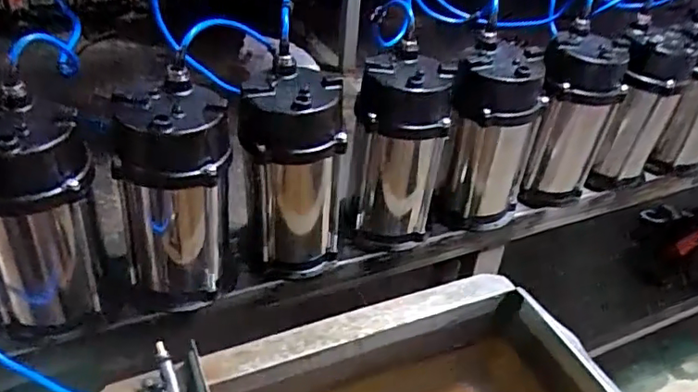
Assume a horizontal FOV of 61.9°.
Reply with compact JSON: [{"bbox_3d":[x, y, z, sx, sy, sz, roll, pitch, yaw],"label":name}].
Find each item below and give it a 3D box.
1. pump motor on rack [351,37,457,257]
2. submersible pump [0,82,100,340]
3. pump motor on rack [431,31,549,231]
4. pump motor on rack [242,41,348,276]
[{"bbox_3d":[0.067,-0.060,0.800,0.115,0.252,0.117,10,37,6],"label":"pump motor on rack"},{"bbox_3d":[-0.330,0.030,0.625,0.123,0.248,0.095,-15,42,-26],"label":"submersible pump"},{"bbox_3d":[0.195,-0.070,0.828,0.113,0.255,0.134,19,39,18],"label":"pump motor on rack"},{"bbox_3d":[-0.073,-0.022,0.732,0.122,0.256,0.099,0,37,-7],"label":"pump motor on rack"}]

